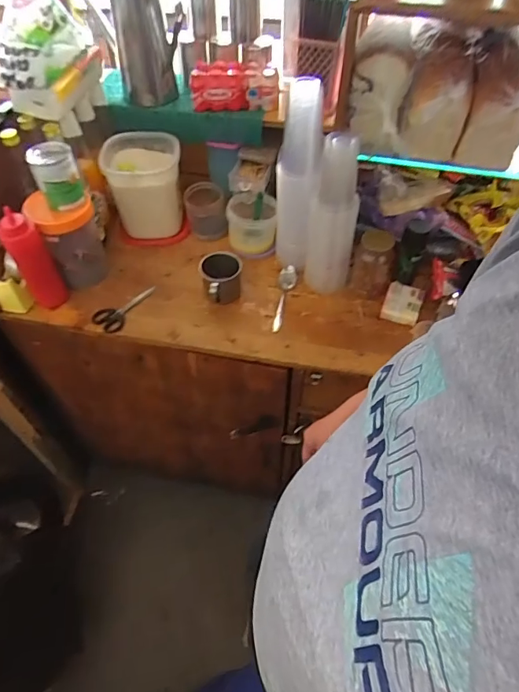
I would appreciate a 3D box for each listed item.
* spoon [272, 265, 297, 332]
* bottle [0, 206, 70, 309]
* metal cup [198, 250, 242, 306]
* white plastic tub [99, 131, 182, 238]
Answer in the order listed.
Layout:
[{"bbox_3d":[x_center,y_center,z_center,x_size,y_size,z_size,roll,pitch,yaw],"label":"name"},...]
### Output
[{"bbox_3d":[0.055,-0.105,0.968,0.039,0.027,0.169,5,53,5],"label":"spoon"},{"bbox_3d":[-0.443,-0.167,0.910,0.049,0.211,0.055,24,57,18],"label":"bottle"},{"bbox_3d":[-0.077,-0.141,0.969,0.087,0.073,0.099,-13,54,-8],"label":"metal cup"},{"bbox_3d":[-0.261,-0.361,1.067,0.163,0.196,0.150,-1,53,1],"label":"white plastic tub"}]

